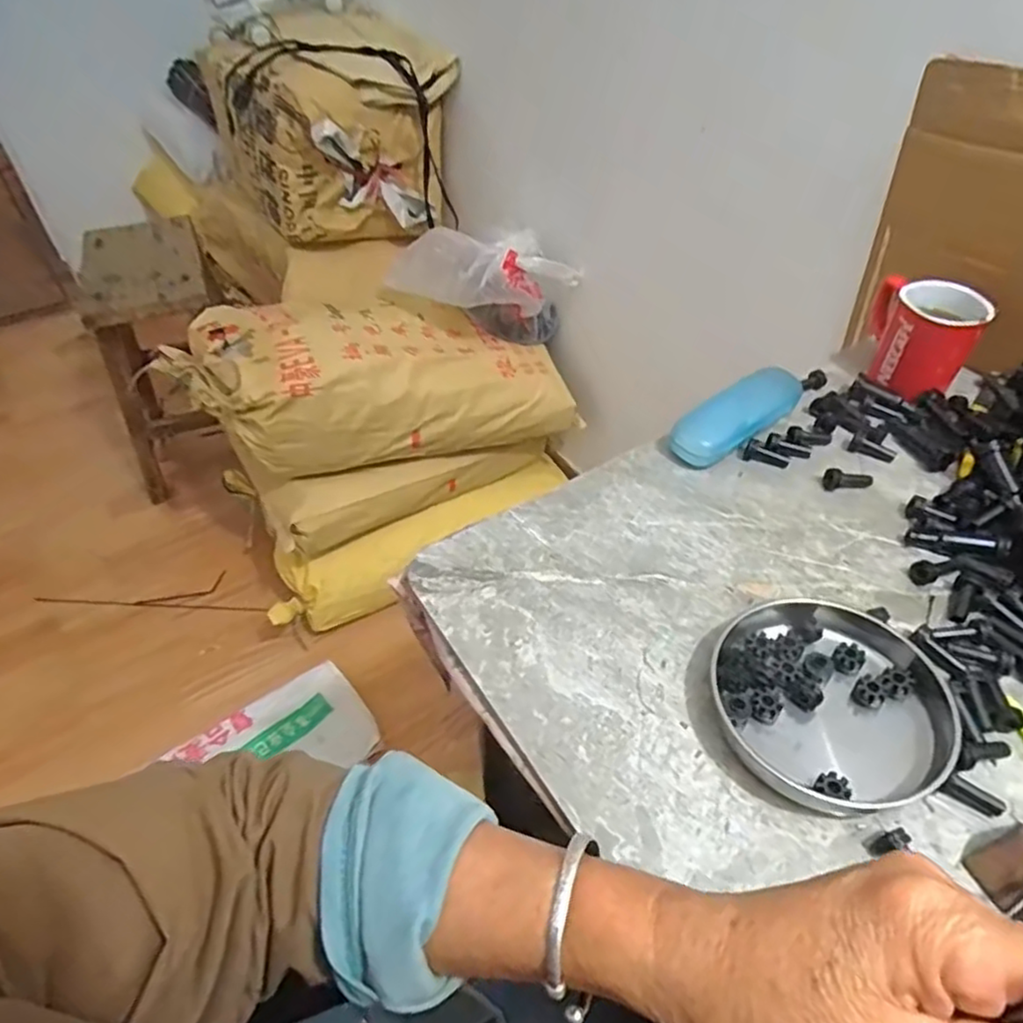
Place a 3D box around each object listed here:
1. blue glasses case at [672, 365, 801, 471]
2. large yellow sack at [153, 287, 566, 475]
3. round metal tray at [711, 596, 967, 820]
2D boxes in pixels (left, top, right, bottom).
[{"bbox_3d":[0.207,-0.090,0.607,0.144,0.037,0.045,-29,53,-24],"label":"blue glasses case"},{"bbox_3d":[-0.222,-0.224,1.219,0.662,0.213,0.236,-2,46,-22],"label":"large yellow sack"},{"bbox_3d":[0.200,0.112,0.424,0.135,0.032,0.145,0,47,0],"label":"round metal tray"}]

